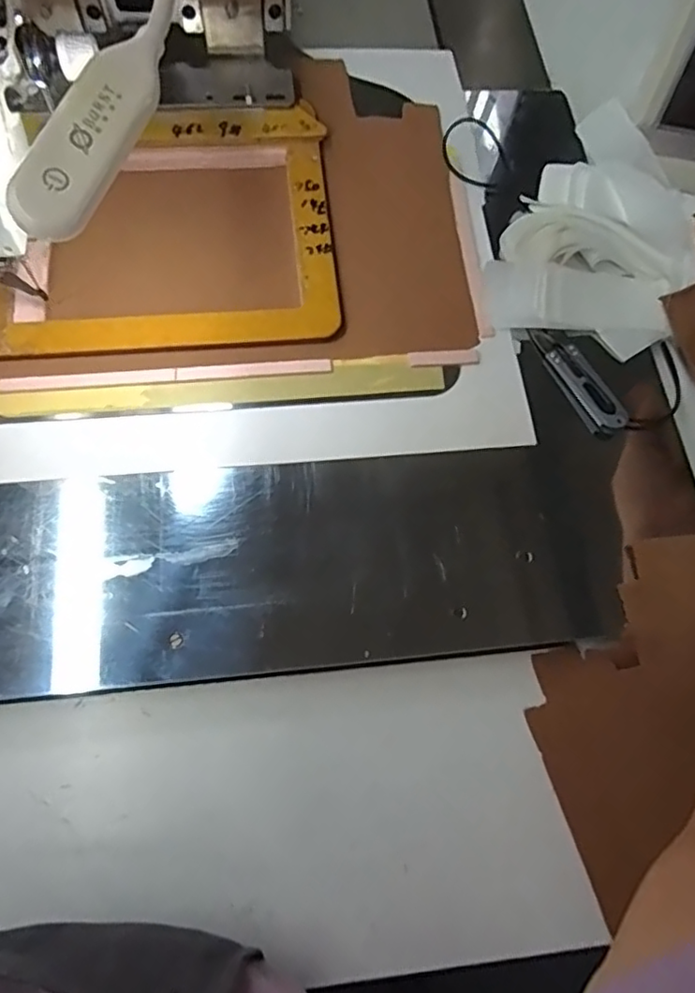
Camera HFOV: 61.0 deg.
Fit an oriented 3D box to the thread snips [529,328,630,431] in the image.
[{"bbox_3d":[0.158,-0.081,0.401,0.024,0.015,0.087,-27,73,-13],"label":"thread snips"}]

